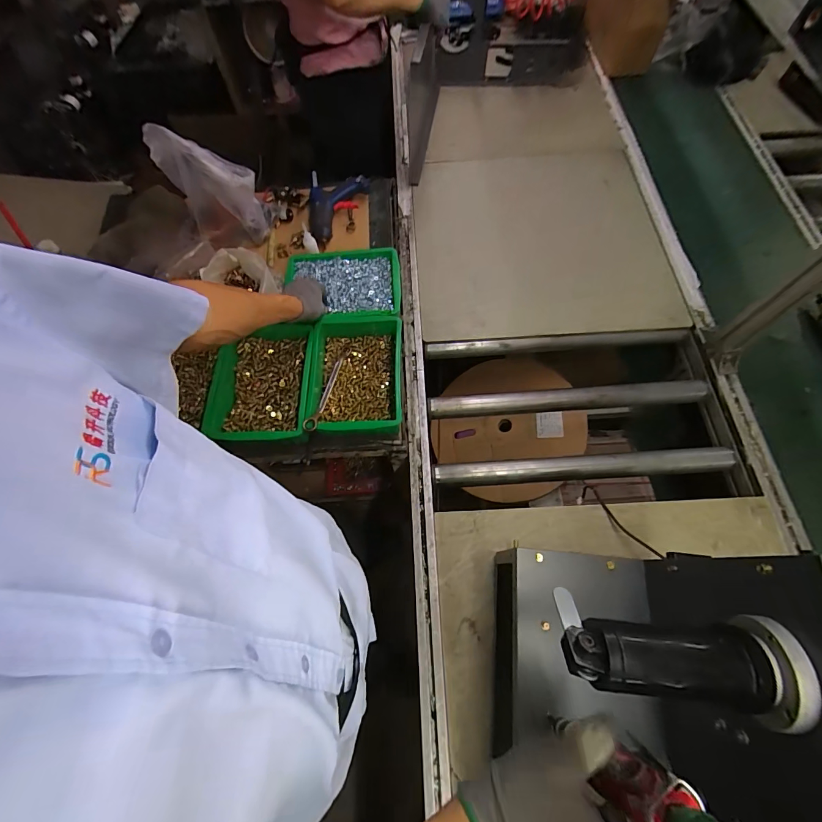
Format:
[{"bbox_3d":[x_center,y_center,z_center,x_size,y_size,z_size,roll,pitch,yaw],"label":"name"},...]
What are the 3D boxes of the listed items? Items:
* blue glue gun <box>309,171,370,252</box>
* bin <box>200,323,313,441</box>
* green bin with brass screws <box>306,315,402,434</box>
[{"bbox_3d":[-0.194,-0.499,0.954,0.147,0.049,0.241,6,68,4],"label":"blue glue gun"},{"bbox_3d":[-0.306,-0.052,0.761,0.196,0.069,0.230,1,67,3],"label":"bin"},{"bbox_3d":[-0.112,-0.066,0.775,0.186,0.086,0.252,-1,67,1],"label":"green bin with brass screws"}]

